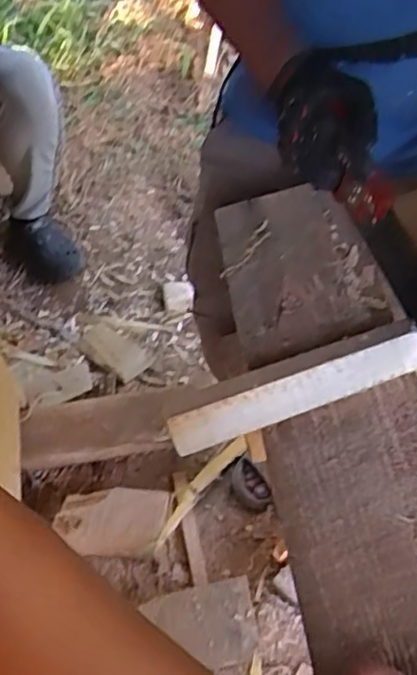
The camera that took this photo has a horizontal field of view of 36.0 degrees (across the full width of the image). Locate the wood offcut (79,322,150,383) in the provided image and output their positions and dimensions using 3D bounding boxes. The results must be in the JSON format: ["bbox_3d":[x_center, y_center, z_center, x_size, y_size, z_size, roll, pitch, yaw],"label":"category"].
[{"bbox_3d":[-0.231,0.021,1.518,0.178,0.031,0.108,32,62,30],"label":"wood offcut"}]

